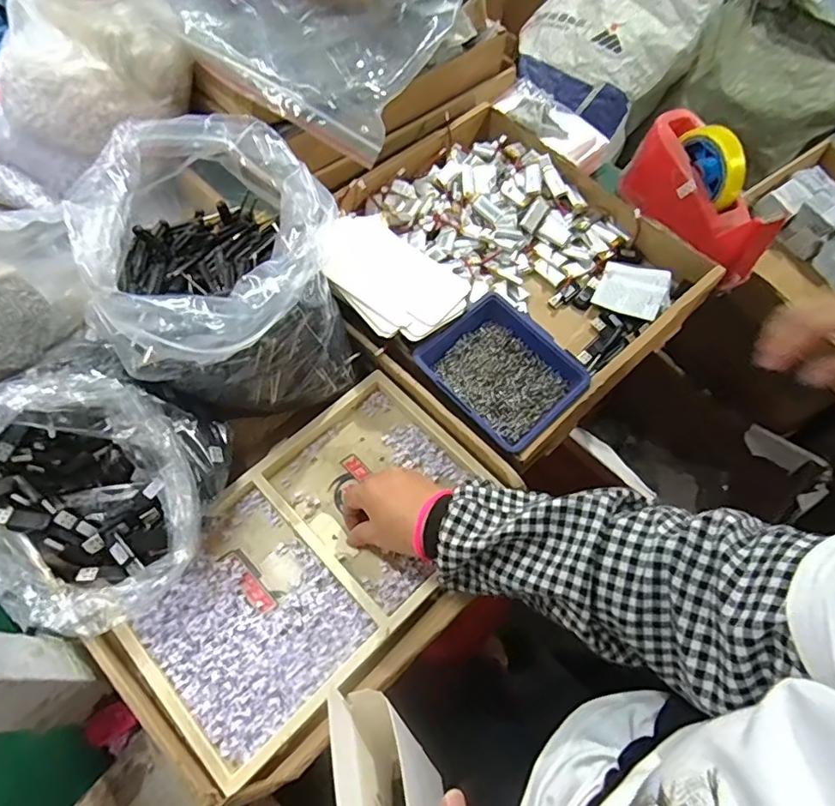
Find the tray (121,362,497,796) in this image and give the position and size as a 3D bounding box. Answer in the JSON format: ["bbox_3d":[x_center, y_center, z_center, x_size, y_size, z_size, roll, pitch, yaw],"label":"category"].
[{"bbox_3d":[-0.086,0.130,0.491,0.187,0.037,0.323,42,71,16],"label":"tray"}]

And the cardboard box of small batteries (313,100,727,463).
[{"bbox_3d":[0.094,-0.163,0.619,0.361,0.084,0.378,-39,72,-17],"label":"cardboard box of small batteries"}]

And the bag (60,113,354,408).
[{"bbox_3d":[-0.167,-0.110,0.484,0.196,0.178,0.198,-18,67,-10],"label":"bag"}]

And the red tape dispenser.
[{"bbox_3d":[0.328,-0.243,0.640,0.083,0.104,0.201,-15,65,-10],"label":"red tape dispenser"}]

